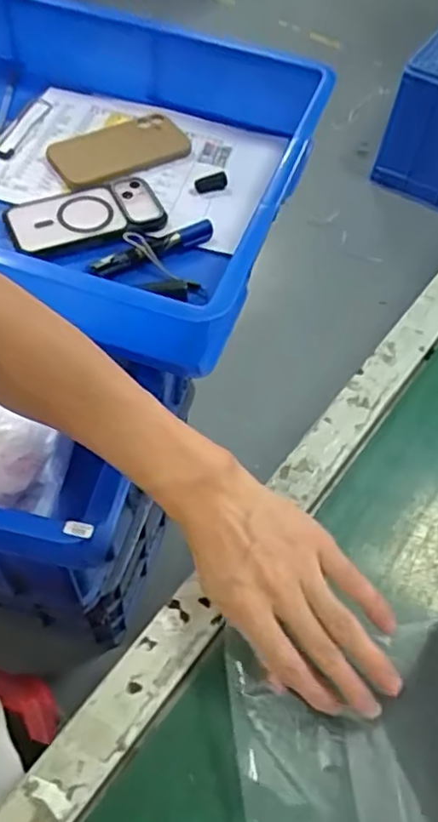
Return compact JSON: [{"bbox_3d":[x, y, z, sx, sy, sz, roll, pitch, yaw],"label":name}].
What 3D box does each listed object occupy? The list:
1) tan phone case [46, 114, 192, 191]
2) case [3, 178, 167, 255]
[{"bbox_3d":[-0.113,-0.292,0.719,0.154,0.017,0.087,-26,66,-18],"label":"tan phone case"},{"bbox_3d":[-0.134,-0.197,0.652,0.156,0.020,0.077,-13,58,-13],"label":"case"}]

